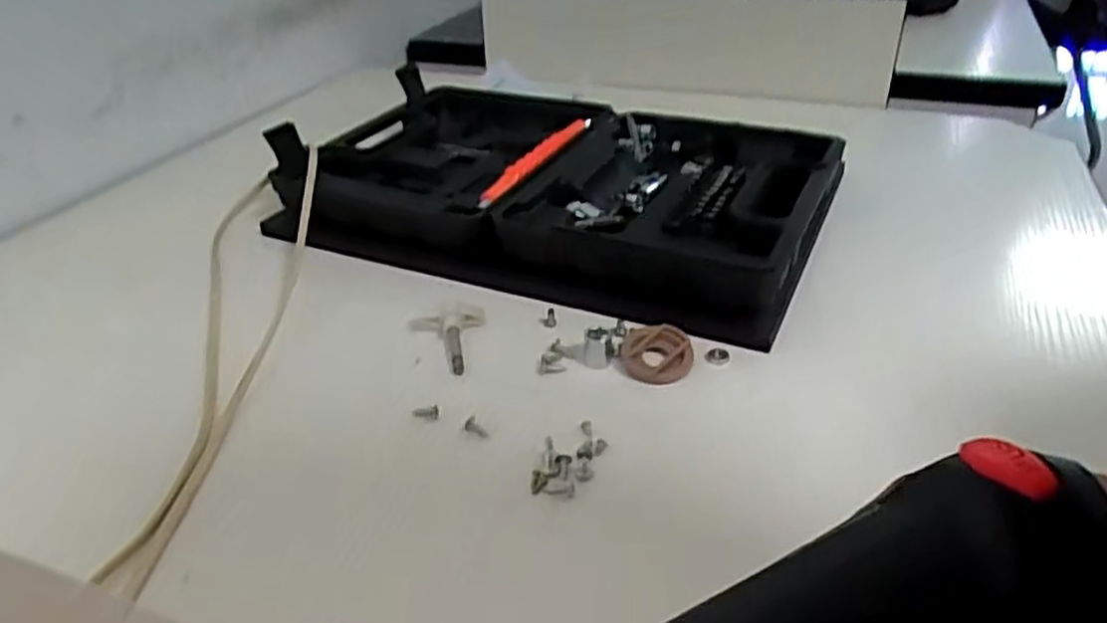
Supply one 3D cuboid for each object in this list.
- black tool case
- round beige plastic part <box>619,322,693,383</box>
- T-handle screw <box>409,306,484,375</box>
[{"bbox_3d":[0.004,-0.093,0.534,0.355,0.049,0.251,15,37,22],"label":"black tool case"},{"bbox_3d":[0.051,0.019,0.378,0.034,0.013,0.036,3,34,6],"label":"round beige plastic part"},{"bbox_3d":[-0.057,0.013,0.395,0.041,0.012,0.048,-3,34,-3],"label":"T-handle screw"}]

